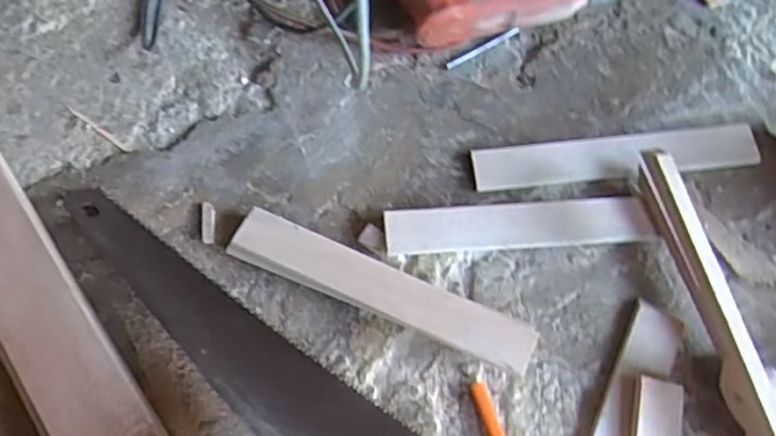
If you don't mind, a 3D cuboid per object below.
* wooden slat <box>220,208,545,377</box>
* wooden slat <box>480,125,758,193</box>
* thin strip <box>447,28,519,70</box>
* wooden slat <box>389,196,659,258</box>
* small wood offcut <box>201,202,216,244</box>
[{"bbox_3d":[-0.006,0.054,0.500,0.246,0.009,0.039,21,70,11],"label":"wooden slat"},{"bbox_3d":[0.198,-0.053,0.561,0.245,0.014,0.039,-4,68,-3],"label":"wooden slat"},{"bbox_3d":[0.092,-0.164,0.620,0.082,0.004,0.008,-30,72,-13],"label":"thin strip"},{"bbox_3d":[0.107,0.006,0.533,0.216,0.017,0.038,-3,68,-3],"label":"wooden slat"},{"bbox_3d":[-0.151,0.005,0.542,0.011,0.007,0.037,-5,68,-3],"label":"small wood offcut"}]

